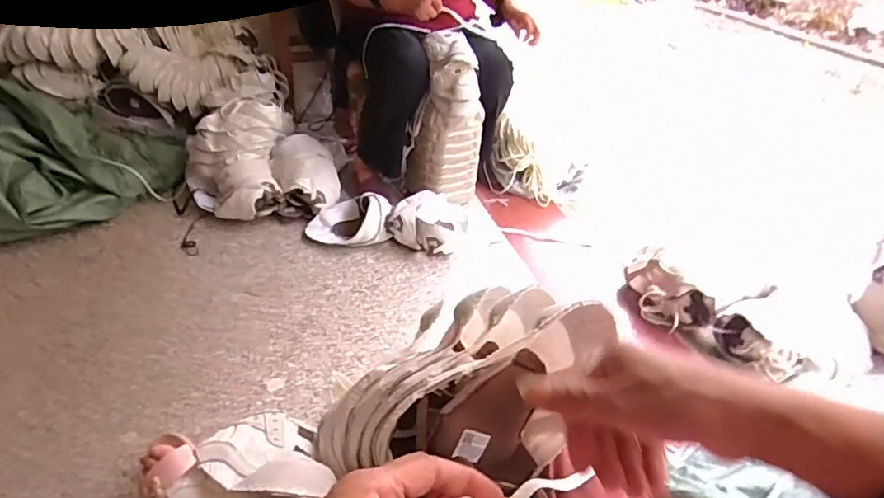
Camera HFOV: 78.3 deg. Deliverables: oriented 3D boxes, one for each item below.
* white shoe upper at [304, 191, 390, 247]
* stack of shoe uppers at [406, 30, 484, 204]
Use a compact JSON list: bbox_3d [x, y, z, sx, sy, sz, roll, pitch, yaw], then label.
[{"bbox_3d":[-0.247,-0.081,1.437,0.223,0.101,0.154,-1,37,-5],"label":"white shoe upper"},{"bbox_3d":[0.007,-0.343,1.492,0.205,0.431,0.158,5,37,3],"label":"stack of shoe uppers"}]

